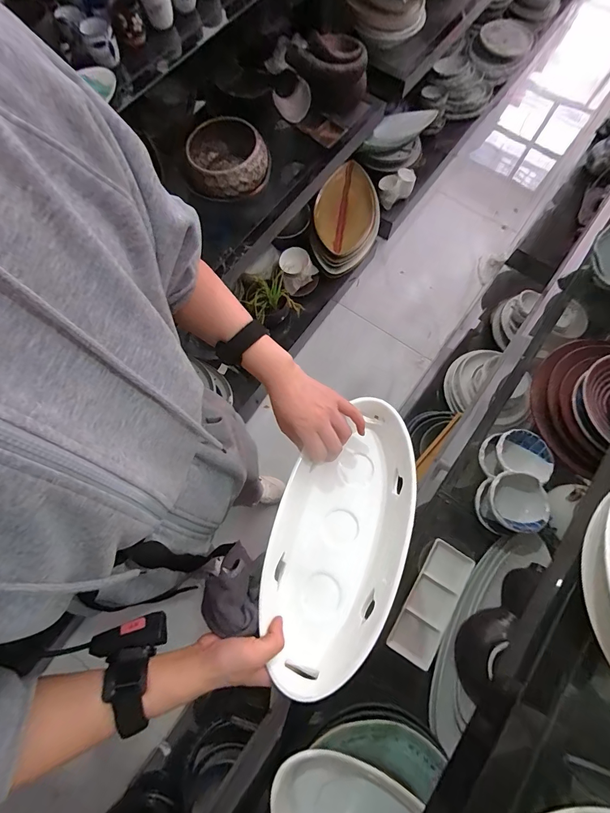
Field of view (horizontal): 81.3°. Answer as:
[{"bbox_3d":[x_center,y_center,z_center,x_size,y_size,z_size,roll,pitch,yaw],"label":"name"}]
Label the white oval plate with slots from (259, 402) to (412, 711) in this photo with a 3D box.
[{"bbox_3d":[0.043,0.145,0.423,0.150,0.054,0.315,21,67,6],"label":"white oval plate with slots"}]

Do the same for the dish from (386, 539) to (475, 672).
[{"bbox_3d":[0.234,0.361,0.656,0.077,0.017,0.208,31,76,8],"label":"dish"}]

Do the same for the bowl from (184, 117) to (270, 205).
[{"bbox_3d":[-0.183,-0.590,0.862,0.187,0.091,0.194,0,74,0],"label":"bowl"}]

